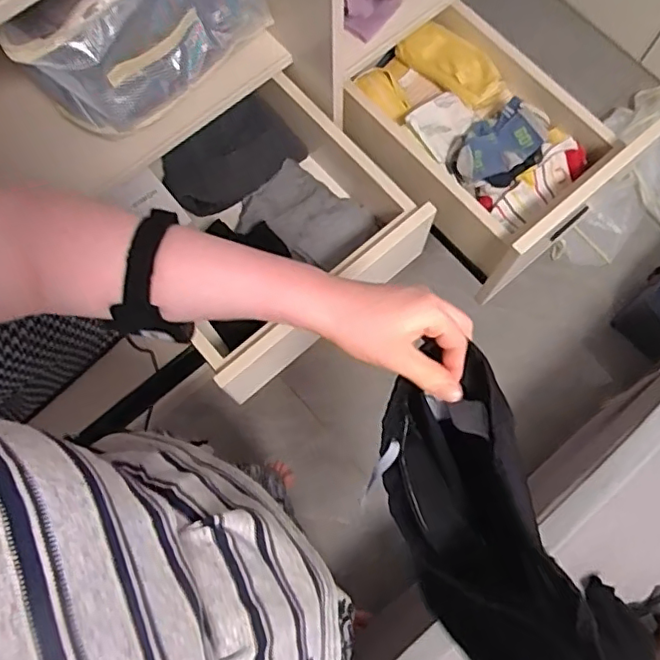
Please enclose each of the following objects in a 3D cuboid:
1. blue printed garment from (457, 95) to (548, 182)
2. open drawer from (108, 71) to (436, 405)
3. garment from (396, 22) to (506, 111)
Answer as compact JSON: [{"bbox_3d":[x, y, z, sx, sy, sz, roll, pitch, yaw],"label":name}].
[{"bbox_3d":[0.260,-0.290,0.895,0.166,0.048,0.102,-40,76,-13],"label":"blue printed garment"},{"bbox_3d":[-0.098,-0.171,0.911,0.422,0.159,0.352,-38,76,-13],"label":"open drawer"},{"bbox_3d":[0.202,-0.442,0.952,0.184,0.057,0.072,42,75,12],"label":"garment"}]

